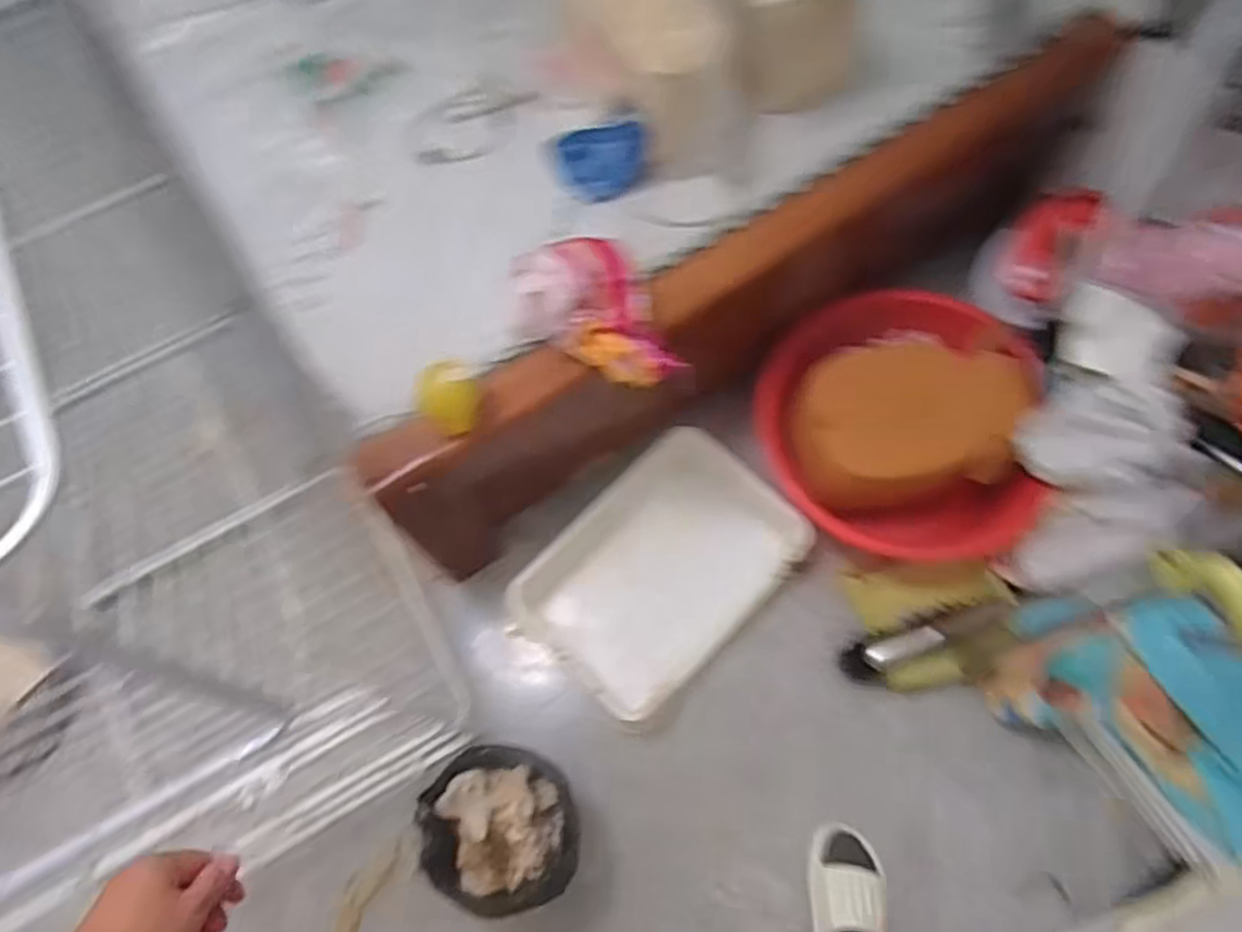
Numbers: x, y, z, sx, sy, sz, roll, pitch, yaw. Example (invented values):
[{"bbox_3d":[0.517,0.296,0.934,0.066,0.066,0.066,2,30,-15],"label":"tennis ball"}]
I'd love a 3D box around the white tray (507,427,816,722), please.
[{"bbox_3d":[0.071,0.199,1.473,0.351,0.049,0.506,44,93,8],"label":"white tray"}]

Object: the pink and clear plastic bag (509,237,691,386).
[{"bbox_3d":[-0.044,-0.214,1.125,0.195,0.103,0.223,-18,68,-7],"label":"pink and clear plastic bag"}]

